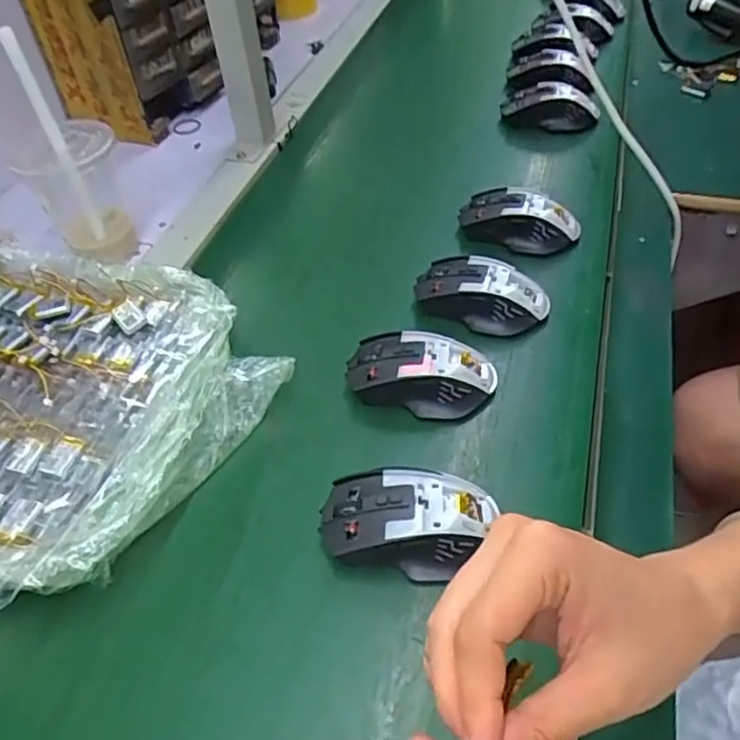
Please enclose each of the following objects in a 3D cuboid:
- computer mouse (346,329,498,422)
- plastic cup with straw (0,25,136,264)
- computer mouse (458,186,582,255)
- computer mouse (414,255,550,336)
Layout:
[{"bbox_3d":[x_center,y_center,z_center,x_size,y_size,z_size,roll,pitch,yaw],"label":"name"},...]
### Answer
[{"bbox_3d":[0.040,0.001,0.502,0.116,0.038,0.067,5,49,11],"label":"computer mouse"},{"bbox_3d":[-0.271,-0.182,0.572,0.078,0.192,0.084,-14,49,-9],"label":"plastic cup with straw"},{"bbox_3d":[0.145,-0.146,0.631,0.115,0.043,0.053,23,54,24],"label":"computer mouse"},{"bbox_3d":[0.097,-0.066,0.559,0.113,0.042,0.061,21,53,23],"label":"computer mouse"}]

